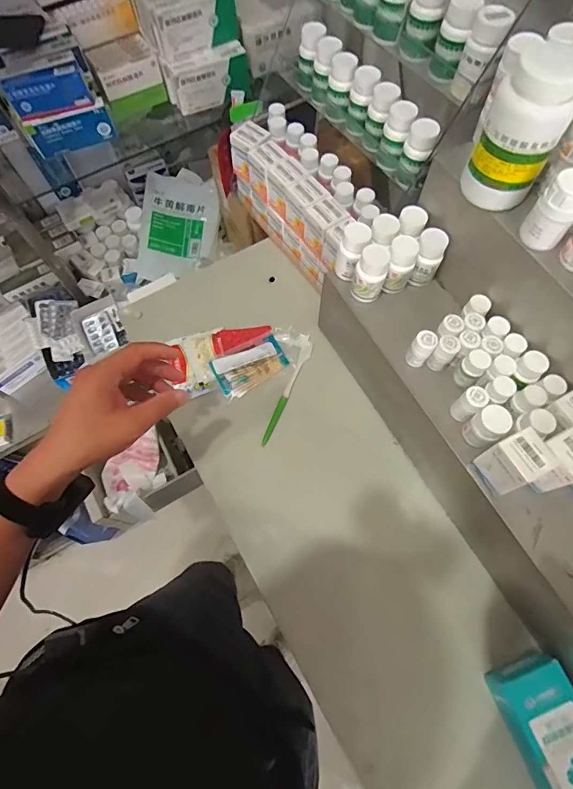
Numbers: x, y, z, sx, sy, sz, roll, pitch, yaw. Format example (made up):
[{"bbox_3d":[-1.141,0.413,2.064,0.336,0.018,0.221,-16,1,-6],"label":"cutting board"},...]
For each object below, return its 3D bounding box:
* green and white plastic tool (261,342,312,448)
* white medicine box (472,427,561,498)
[{"bbox_3d":[0.004,-0.005,0.605,0.017,0.004,0.174,20,69,10],"label":"green and white plastic tool"},{"bbox_3d":[0.218,0.066,0.395,0.042,0.060,0.041,-27,69,-9],"label":"white medicine box"}]

